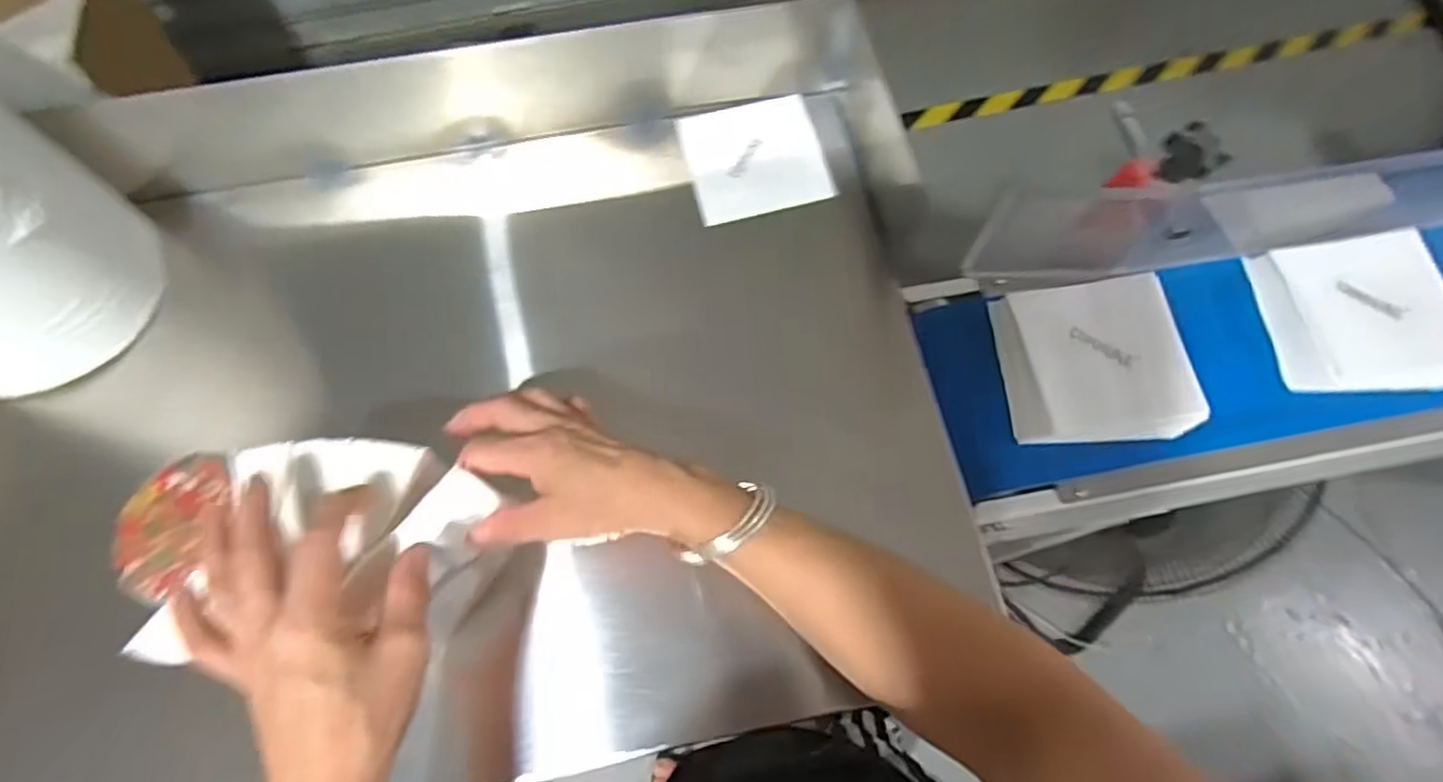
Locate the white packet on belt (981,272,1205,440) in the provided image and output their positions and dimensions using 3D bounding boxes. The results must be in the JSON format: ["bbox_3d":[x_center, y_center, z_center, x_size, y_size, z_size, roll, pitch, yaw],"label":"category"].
[{"bbox_3d":[0.280,-0.023,0.500,0.124,0.040,0.128,-5,69,-2],"label":"white packet on belt"}]

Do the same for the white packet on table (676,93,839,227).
[{"bbox_3d":[0.029,-0.206,0.589,0.115,0.009,0.115,-13,70,-5],"label":"white packet on table"}]

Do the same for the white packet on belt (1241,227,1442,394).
[{"bbox_3d":[0.495,-0.061,0.520,0.123,0.034,0.129,-4,69,-1],"label":"white packet on belt"}]

